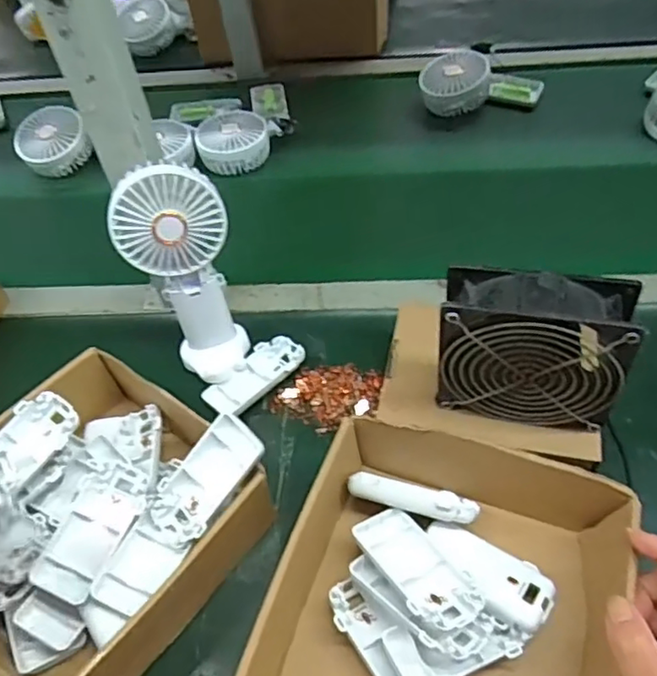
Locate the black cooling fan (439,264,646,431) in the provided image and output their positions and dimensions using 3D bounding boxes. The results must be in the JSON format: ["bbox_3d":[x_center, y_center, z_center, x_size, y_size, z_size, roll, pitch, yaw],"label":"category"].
[{"bbox_3d":[0.139,0.008,0.427,0.118,0.117,0.049,12,54,14],"label":"black cooling fan"}]

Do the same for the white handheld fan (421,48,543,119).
[{"bbox_3d":[0.201,-0.337,0.816,0.155,0.072,0.072,-8,52,-1],"label":"white handheld fan"}]

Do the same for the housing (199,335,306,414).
[{"bbox_3d":[-0.066,0.034,0.561,0.048,0.016,0.095,34,62,27],"label":"housing"}]

